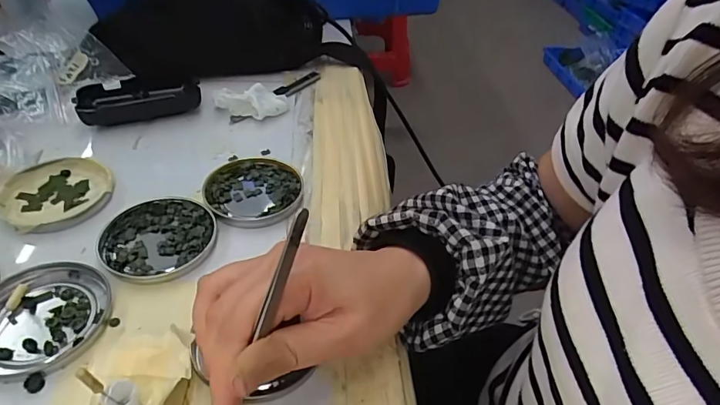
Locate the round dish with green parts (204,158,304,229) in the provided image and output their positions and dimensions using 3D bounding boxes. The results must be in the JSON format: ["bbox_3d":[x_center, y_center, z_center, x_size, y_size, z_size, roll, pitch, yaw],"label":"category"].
[{"bbox_3d":[-0.087,-0.010,0.380,0.077,0.009,0.077,3,42,-3],"label":"round dish with green parts"}]

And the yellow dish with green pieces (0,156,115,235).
[{"bbox_3d":[-0.240,-0.008,0.363,0.077,0.012,0.076,3,42,-3],"label":"yellow dish with green pieces"}]

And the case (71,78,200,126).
[{"bbox_3d":[-0.220,-0.106,0.461,0.109,0.027,0.056,-14,45,-20],"label":"case"}]

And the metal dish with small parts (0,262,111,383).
[{"bbox_3d":[-0.197,0.070,0.281,0.071,0.010,0.076,3,42,-3],"label":"metal dish with small parts"}]

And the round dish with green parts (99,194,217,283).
[{"bbox_3d":[-0.147,0.025,0.335,0.078,0.009,0.076,3,42,-3],"label":"round dish with green parts"}]

